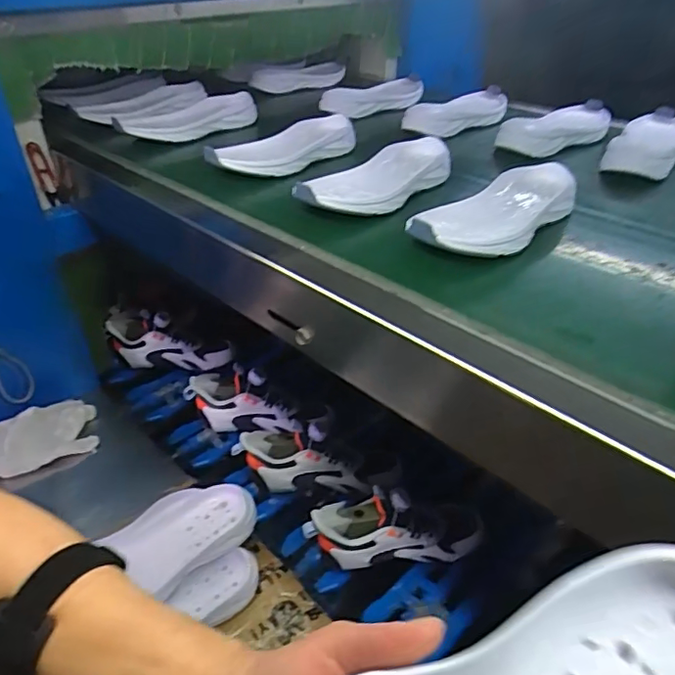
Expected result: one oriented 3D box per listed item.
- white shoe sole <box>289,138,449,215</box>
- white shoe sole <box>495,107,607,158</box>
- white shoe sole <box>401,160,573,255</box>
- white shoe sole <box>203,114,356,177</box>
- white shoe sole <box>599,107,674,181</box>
[{"bbox_3d":[0.050,-0.179,0.614,0.084,0.031,0.216,29,44,30],"label":"white shoe sole"},{"bbox_3d":[0.306,-0.288,0.767,0.206,0.027,0.084,-28,46,-34],"label":"white shoe sole"},{"bbox_3d":[0.157,-0.122,0.542,0.093,0.041,0.217,29,44,30],"label":"white shoe sole"},{"bbox_3d":[-0.062,-0.239,0.706,0.206,0.039,0.078,-29,47,-34],"label":"white shoe sole"},{"bbox_3d":[0.417,-0.257,0.724,0.087,0.036,0.229,23,41,25],"label":"white shoe sole"}]

